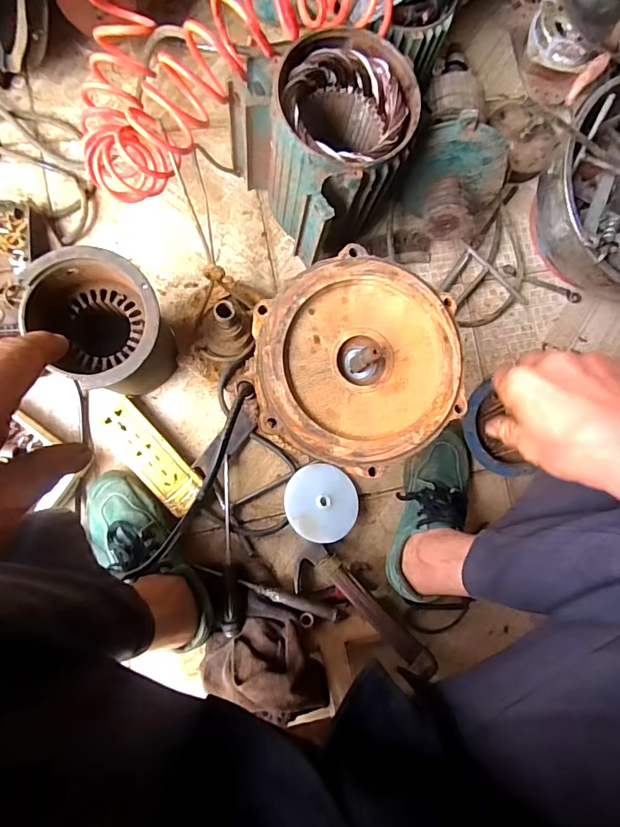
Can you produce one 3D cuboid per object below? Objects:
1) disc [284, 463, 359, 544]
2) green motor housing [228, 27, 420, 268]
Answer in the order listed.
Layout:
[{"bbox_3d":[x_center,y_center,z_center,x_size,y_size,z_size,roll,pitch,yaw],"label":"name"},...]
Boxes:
[{"bbox_3d":[0.019,0.128,0.631,0.108,0.007,0.105,5,76,-20],"label":"disc"},{"bbox_3d":[0.018,-0.357,0.587,0.185,0.184,0.222,-35,92,-8],"label":"green motor housing"}]

